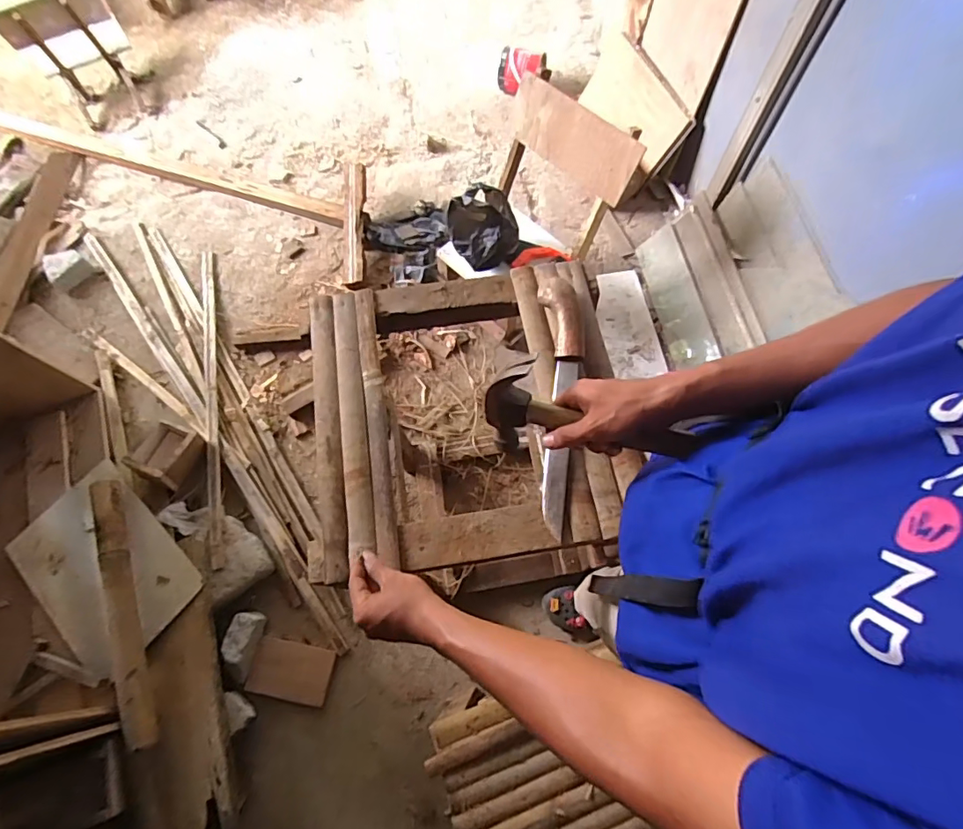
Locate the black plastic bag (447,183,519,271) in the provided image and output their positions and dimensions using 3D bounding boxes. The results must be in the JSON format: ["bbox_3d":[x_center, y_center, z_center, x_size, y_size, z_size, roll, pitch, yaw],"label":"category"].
[{"bbox_3d":[0.000,-0.501,1.359,0.183,0.139,0.179,-13,68,-2],"label":"black plastic bag"}]

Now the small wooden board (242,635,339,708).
[{"bbox_3d":[-0.476,0.645,1.297,0.189,0.026,0.127,16,67,-9],"label":"small wooden board"}]

